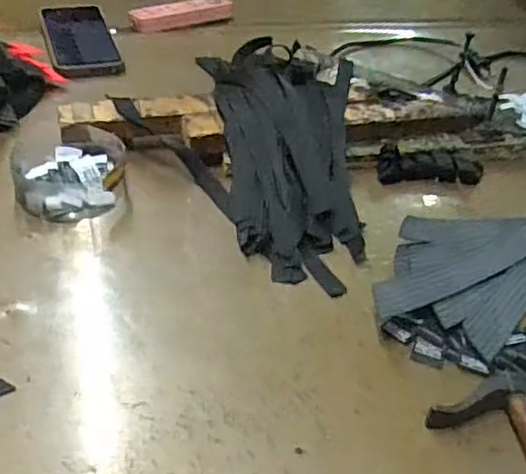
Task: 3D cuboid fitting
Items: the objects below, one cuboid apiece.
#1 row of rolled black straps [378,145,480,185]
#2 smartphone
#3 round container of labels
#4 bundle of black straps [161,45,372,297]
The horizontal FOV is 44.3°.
[{"bbox_3d":[0.171,-0.073,0.664,0.109,0.023,0.035,-1,43,-7],"label":"row of rolled black straps"},{"bbox_3d":[-0.227,-0.247,0.802,0.080,0.012,0.167,-11,45,-17],"label":"smartphone"},{"bbox_3d":[-0.176,-0.063,0.592,0.096,0.039,0.098,3,42,-3],"label":"round container of labels"},{"bbox_3d":[0.012,-0.083,0.611,0.167,0.061,0.293,3,42,-3],"label":"bundle of black straps"}]

